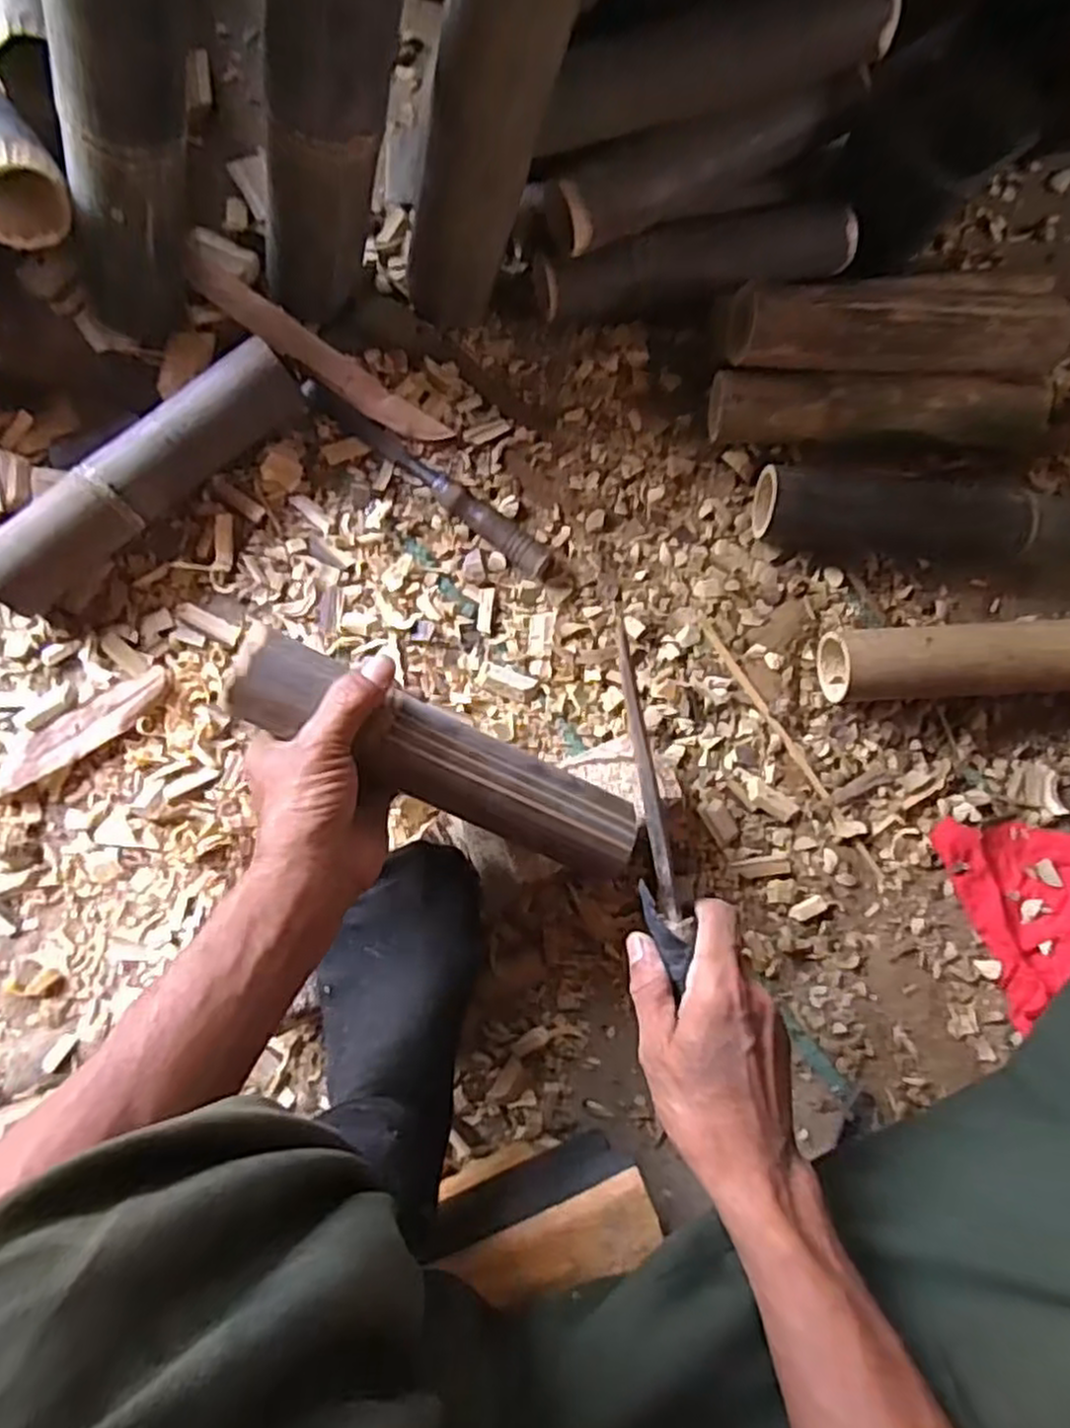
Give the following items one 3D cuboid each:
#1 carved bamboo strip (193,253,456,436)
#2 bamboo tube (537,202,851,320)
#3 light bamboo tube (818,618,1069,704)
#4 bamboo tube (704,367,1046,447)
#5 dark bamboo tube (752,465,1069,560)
[{"bbox_3d":[-0.178,-0.291,0.605,0.242,0.019,0.033,37,82,0],"label":"carved bamboo strip"},{"bbox_3d":[0.132,-0.371,0.622,0.264,0.062,0.055,-11,84,-6],"label":"bamboo tube"},{"bbox_3d":[0.364,-0.043,0.598,0.262,0.063,0.059,-2,83,-5],"label":"light bamboo tube"},{"bbox_3d":[0.282,-0.246,0.617,0.271,0.064,0.059,-2,83,-5],"label":"bamboo tube"},{"bbox_3d":[0.338,-0.170,0.614,0.308,0.063,0.074,4,83,-4],"label":"dark bamboo tube"}]

